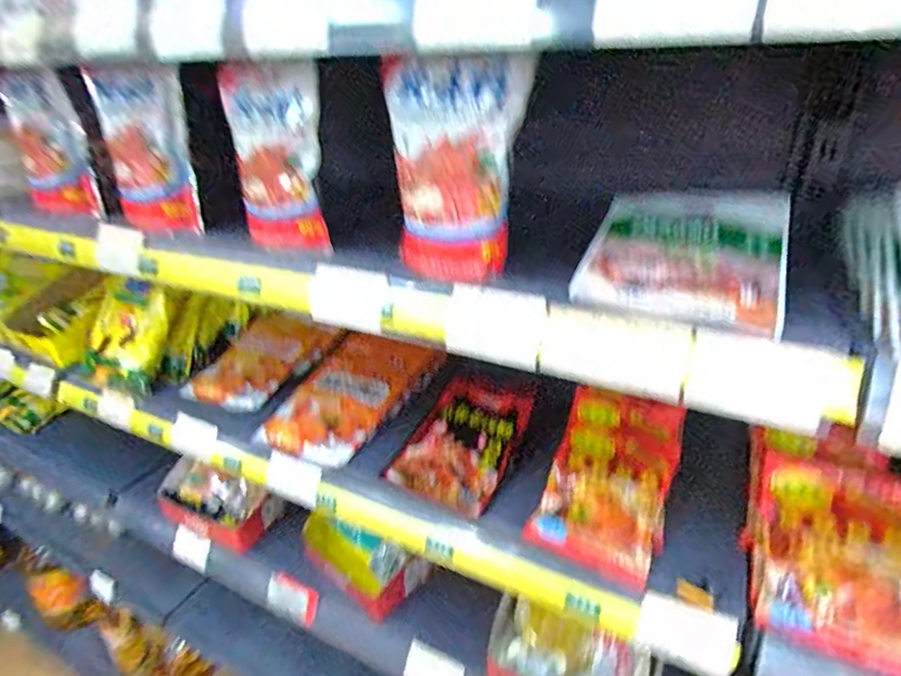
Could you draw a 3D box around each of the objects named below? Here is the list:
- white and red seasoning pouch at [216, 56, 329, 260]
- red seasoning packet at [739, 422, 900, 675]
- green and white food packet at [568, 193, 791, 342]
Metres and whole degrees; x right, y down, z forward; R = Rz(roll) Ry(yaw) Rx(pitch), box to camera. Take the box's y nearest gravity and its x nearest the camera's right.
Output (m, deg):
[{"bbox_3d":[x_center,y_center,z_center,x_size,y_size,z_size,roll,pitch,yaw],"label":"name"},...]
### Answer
[{"bbox_3d":[-0.153,-0.151,0.445,0.100,0.149,0.020,13,23,26],"label":"white and red seasoning pouch"},{"bbox_3d":[0.303,0.157,0.412,0.116,0.018,0.171,11,61,25],"label":"red seasoning packet"},{"bbox_3d":[0.169,-0.067,0.374,0.126,0.012,0.164,14,46,24],"label":"green and white food packet"}]

